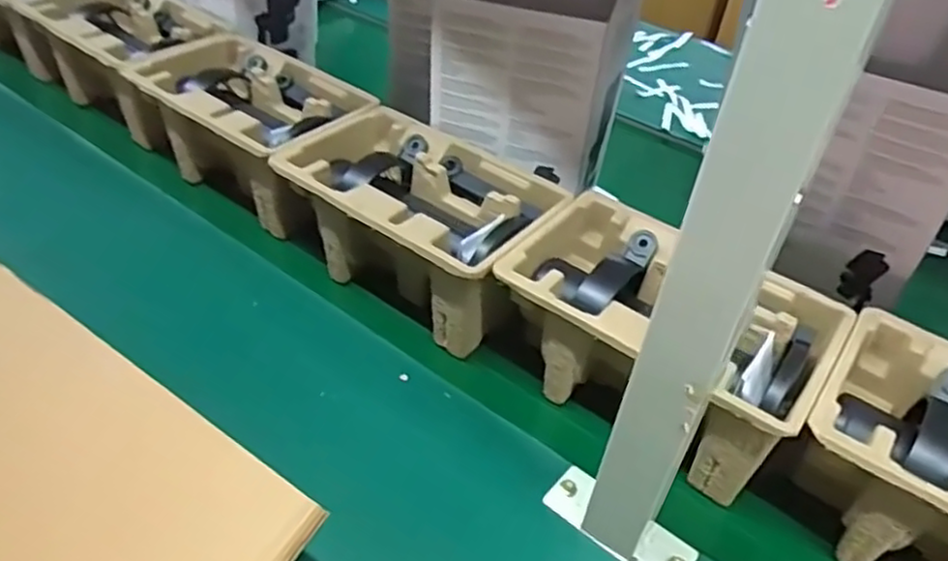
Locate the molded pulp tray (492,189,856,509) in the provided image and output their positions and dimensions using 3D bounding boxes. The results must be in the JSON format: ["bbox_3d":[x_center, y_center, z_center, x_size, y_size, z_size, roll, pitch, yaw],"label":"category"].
[{"bbox_3d":[0.142,0.043,0.539,0.227,0.103,0.147,27,46,25],"label":"molded pulp tray"}]

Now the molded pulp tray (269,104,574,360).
[{"bbox_3d":[-0.038,-0.047,0.628,0.212,0.102,0.153,29,46,27],"label":"molded pulp tray"}]

